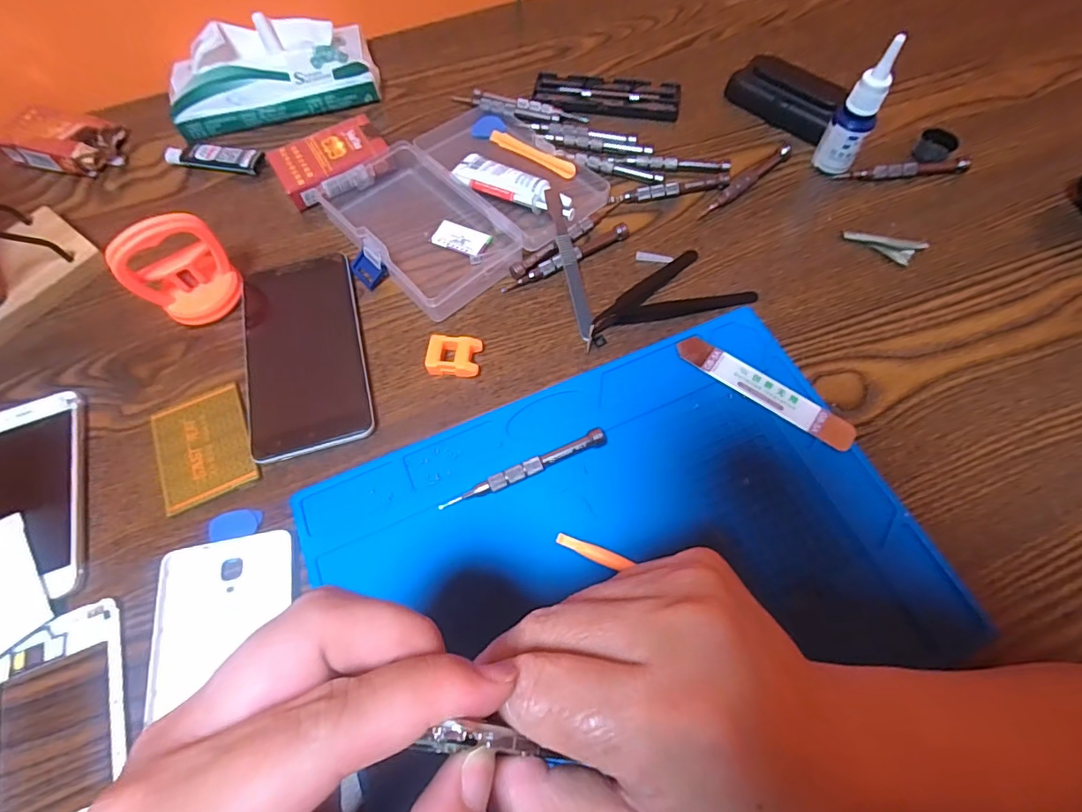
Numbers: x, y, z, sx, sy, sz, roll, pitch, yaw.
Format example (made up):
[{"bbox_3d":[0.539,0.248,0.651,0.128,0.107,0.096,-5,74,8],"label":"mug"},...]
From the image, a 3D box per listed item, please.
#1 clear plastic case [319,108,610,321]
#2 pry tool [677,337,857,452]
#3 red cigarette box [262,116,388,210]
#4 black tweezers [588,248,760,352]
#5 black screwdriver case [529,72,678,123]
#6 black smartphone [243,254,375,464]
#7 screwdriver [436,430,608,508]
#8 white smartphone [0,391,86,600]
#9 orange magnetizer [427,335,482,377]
[{"bbox_3d":[-0.060,-0.168,0.401,0.177,0.023,0.159,-38,69,-15],"label":"clear plastic case"},{"bbox_3d":[0.141,-0.010,0.327,0.116,0.004,0.021,34,70,16],"label":"pry tool"},{"bbox_3d":[-0.169,-0.195,0.418,0.084,0.025,0.055,-29,67,-12],"label":"red cigarette box"},{"bbox_3d":[0.084,-0.075,0.361,0.123,0.007,0.054,-24,66,-9],"label":"black tweezers"},{"bbox_3d":[0.058,-0.273,0.454,0.124,0.012,0.049,4,64,4],"label":"black screwdriver case"},{"bbox_3d":[-0.161,-0.038,0.348,0.076,0.011,0.149,-15,65,-5],"label":"black smartphone"},{"bbox_3d":[-0.009,0.038,0.305,0.105,0.010,0.009,-24,66,-9],"label":"screwdriver"},{"bbox_3d":[-0.312,0.055,0.309,0.067,0.010,0.132,-20,65,-8],"label":"white smartphone"},{"bbox_3d":[-0.057,-0.032,0.341,0.034,0.013,0.027,3,64,3],"label":"orange magnetizer"}]

